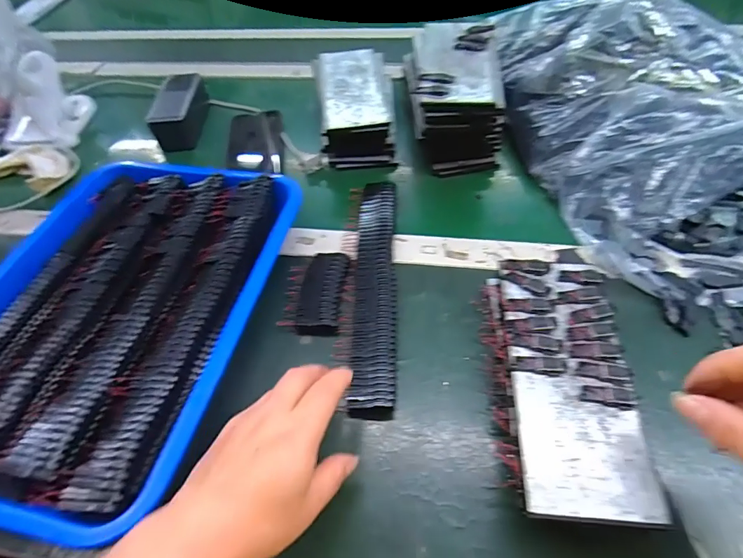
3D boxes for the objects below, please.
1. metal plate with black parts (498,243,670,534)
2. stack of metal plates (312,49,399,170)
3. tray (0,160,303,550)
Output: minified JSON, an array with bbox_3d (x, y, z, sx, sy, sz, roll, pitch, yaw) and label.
[{"bbox_3d":[0.143,0.061,0.314,0.081,0.007,0.201,2,51,6],"label":"metal plate with black parts"},{"bbox_3d":[-0.022,-0.238,0.588,0.100,0.058,0.201,-8,51,-2],"label":"stack of metal plates"},{"bbox_3d":[-0.232,0.024,0.396,0.271,0.044,0.357,7,52,10],"label":"tray"}]

